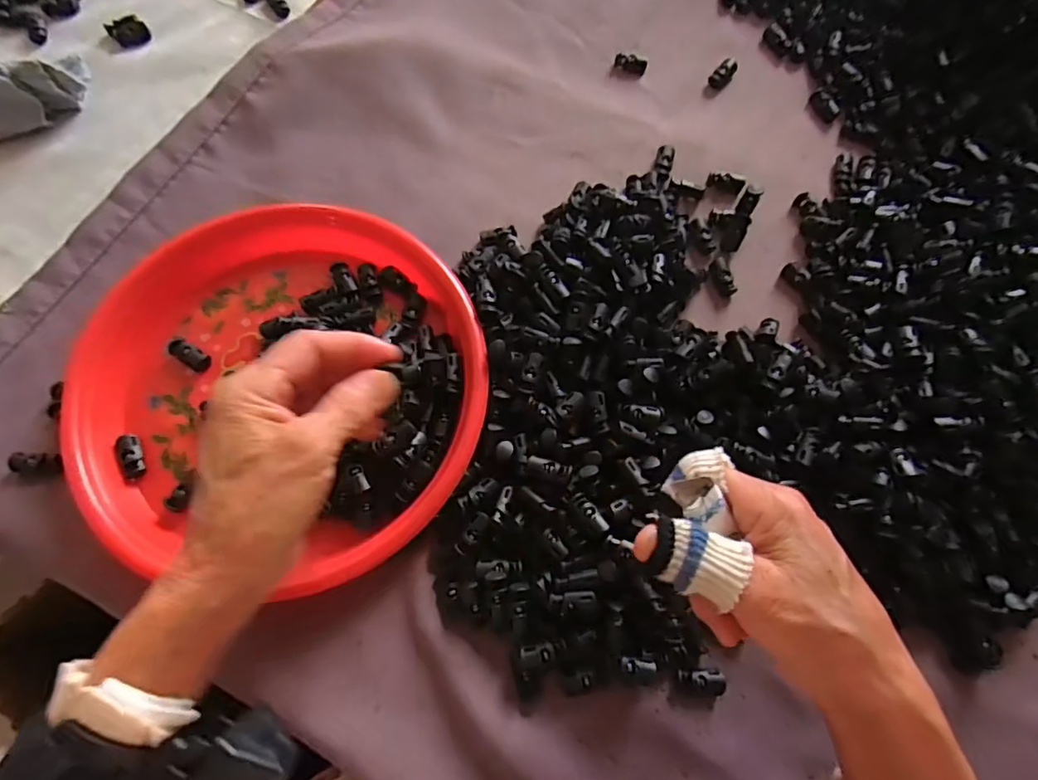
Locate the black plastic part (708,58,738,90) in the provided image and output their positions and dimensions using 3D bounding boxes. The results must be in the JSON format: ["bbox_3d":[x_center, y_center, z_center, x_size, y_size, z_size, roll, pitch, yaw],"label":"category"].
[{"bbox_3d":[0.171,-0.264,0.468,0.015,0.011,0.027,34,75,9],"label":"black plastic part"}]

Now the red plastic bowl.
[{"bbox_3d":[-0.152,-0.004,0.364,0.261,0.033,0.244,0,73,-1],"label":"red plastic bowl"}]

